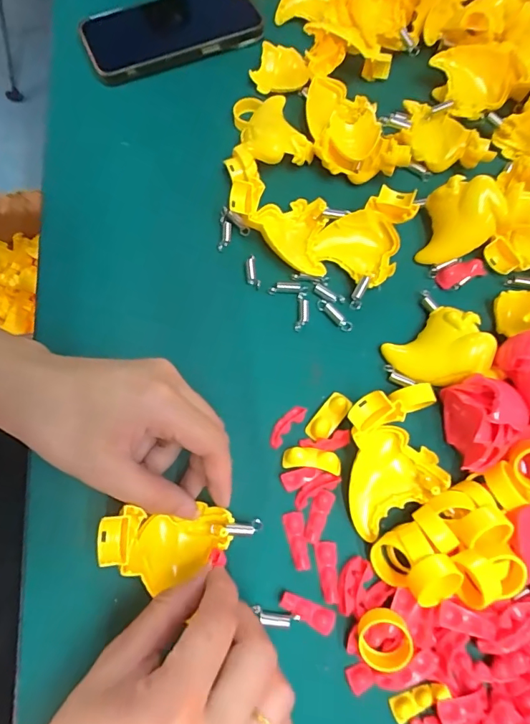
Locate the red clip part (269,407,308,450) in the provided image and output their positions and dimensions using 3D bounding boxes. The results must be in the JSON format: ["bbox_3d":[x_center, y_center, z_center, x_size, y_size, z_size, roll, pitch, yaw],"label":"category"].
[{"bbox_3d":[0.013,0.038,0.269,0.011,0.005,0.029,39,74,13],"label":"red clip part"}]

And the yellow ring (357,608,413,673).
[{"bbox_3d":[0.059,0.136,0.223,0.026,0.012,0.027,-3,85,26],"label":"yellow ring"}]

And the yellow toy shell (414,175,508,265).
[{"bbox_3d":[0.129,-0.091,0.296,0.043,0.033,0.047,12,70,4],"label":"yellow toy shell"}]

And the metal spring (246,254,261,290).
[{"bbox_3d":[-0.009,-0.060,0.306,0.008,0.006,0.024,-12,71,-3],"label":"metal spring"}]

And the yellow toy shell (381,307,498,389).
[{"bbox_3d":[0.104,-0.008,0.275,0.056,0.023,0.048,-15,70,-6],"label":"yellow toy shell"}]

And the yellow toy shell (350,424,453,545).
[{"bbox_3d":[0.066,0.060,0.247,0.057,0.023,0.049,-32,73,-11],"label":"yellow toy shell"}]

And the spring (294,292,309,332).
[{"bbox_3d":[0.025,-0.034,0.296,0.008,0.008,0.025,6,71,4],"label":"spring"}]

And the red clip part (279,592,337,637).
[{"bbox_3d":[0.022,0.130,0.234,0.030,0.005,0.012,22,71,8],"label":"red clip part"}]

